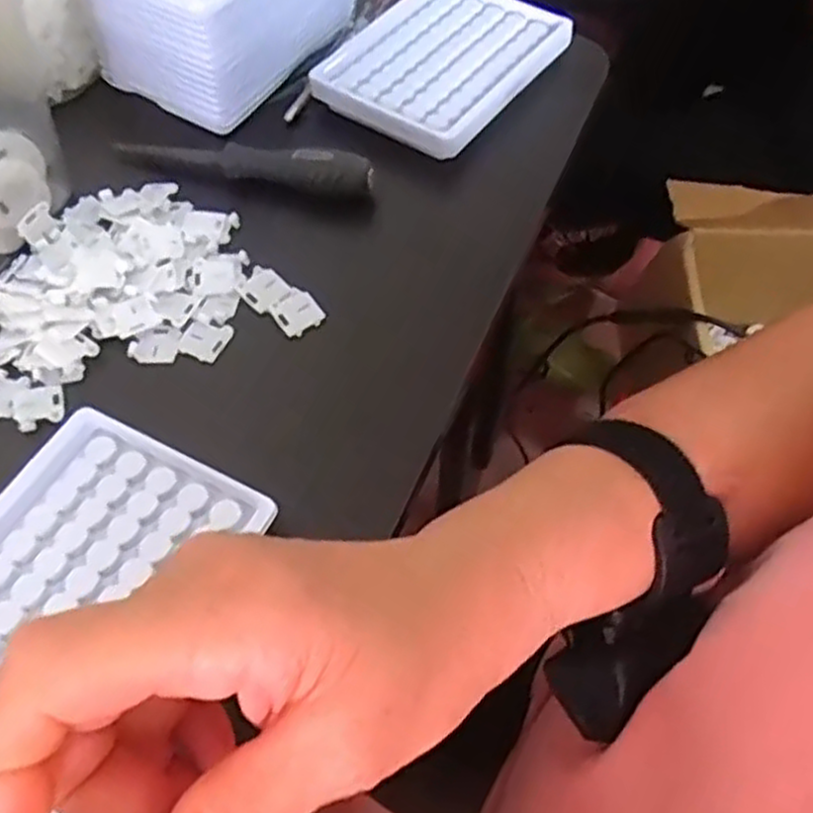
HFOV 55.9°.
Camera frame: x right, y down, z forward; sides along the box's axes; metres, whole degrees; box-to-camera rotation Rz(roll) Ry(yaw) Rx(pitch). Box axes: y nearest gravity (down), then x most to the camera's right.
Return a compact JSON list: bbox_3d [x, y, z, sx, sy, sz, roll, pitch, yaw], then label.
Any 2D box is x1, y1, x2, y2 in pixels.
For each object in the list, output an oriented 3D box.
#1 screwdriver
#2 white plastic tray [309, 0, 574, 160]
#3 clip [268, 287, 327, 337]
[{"bbox_3d":[-0.089,-0.128,0.398,0.143,0.019,0.018,12,59,8],"label":"screwdriver"},{"bbox_3d":[0.022,-0.200,0.439,0.097,0.013,0.127,31,63,18],"label":"white plastic tray"},{"bbox_3d":[-0.051,-0.044,0.356,0.021,0.005,0.021,-36,64,-20],"label":"clip"}]

